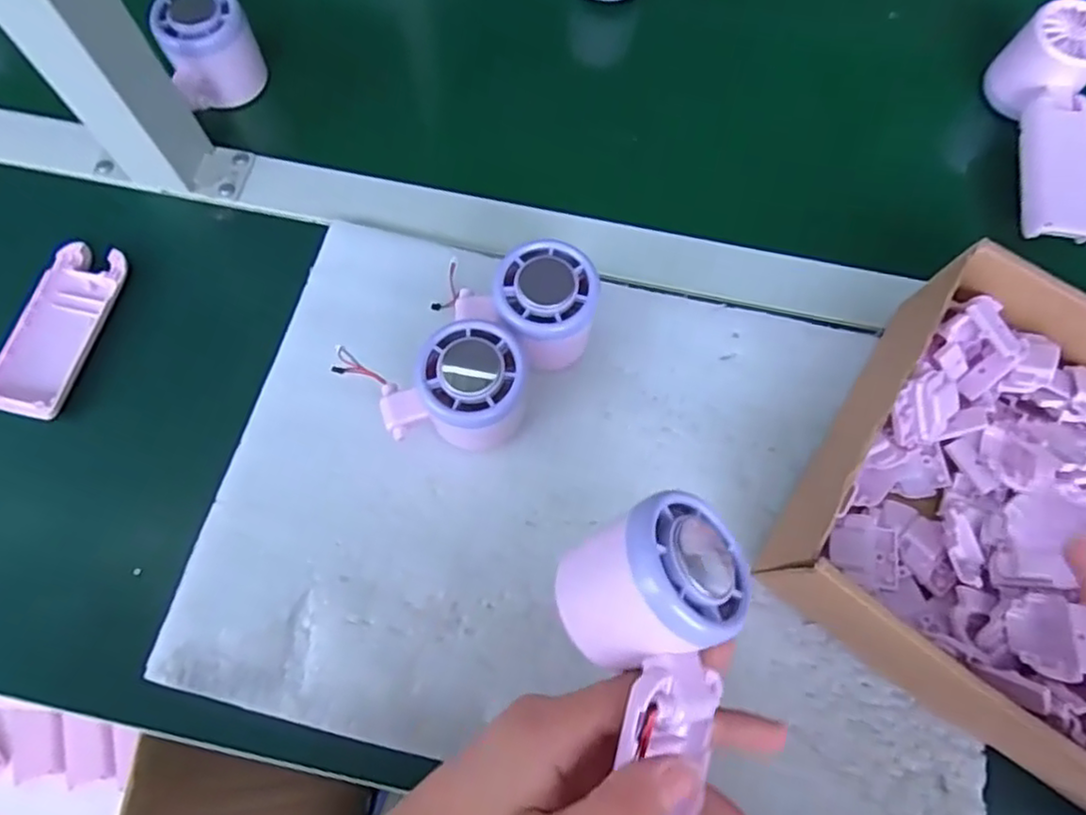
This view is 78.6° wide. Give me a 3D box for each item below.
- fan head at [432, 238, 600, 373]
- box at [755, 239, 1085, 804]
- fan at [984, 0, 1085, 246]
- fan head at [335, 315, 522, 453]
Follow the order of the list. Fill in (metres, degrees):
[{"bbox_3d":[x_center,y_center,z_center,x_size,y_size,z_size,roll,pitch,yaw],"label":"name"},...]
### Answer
[{"bbox_3d":[-0.017,-0.056,0.366,0.090,0.055,0.064,8,70,1],"label":"fan head"},{"bbox_3d":[0.242,0.052,0.331,0.198,0.064,0.210,40,74,12],"label":"box"},{"bbox_3d":[0.332,-0.182,0.428,0.051,0.047,0.160,8,71,2],"label":"fan"},{"bbox_3d":[-0.049,-0.008,0.349,0.081,0.055,0.056,-13,71,-6],"label":"fan head"}]

